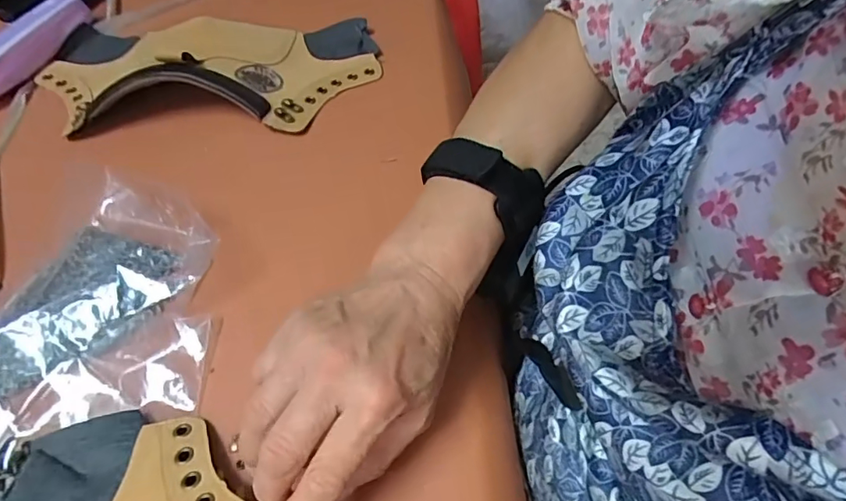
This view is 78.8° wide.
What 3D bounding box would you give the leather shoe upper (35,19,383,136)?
[{"bbox_3d":[-0.187,-0.165,0.443,0.283,0.049,0.136,0,54,2],"label":"leather shoe upper"}]

